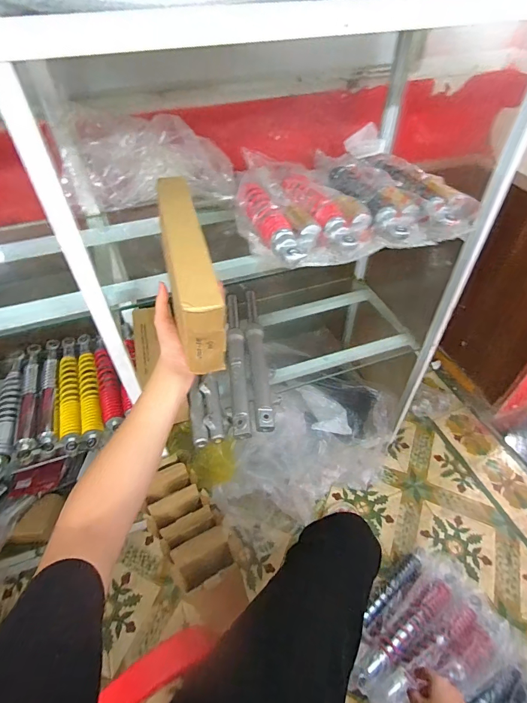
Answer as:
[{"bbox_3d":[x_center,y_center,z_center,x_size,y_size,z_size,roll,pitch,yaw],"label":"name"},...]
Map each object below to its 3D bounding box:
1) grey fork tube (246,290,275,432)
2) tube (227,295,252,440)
[{"bbox_3d":[-0.016,-0.001,0.991,0.051,0.039,0.467,-5,47,-1],"label":"grey fork tube"},{"bbox_3d":[-0.068,0.017,0.980,0.050,0.038,0.466,-6,47,-2],"label":"tube"}]

